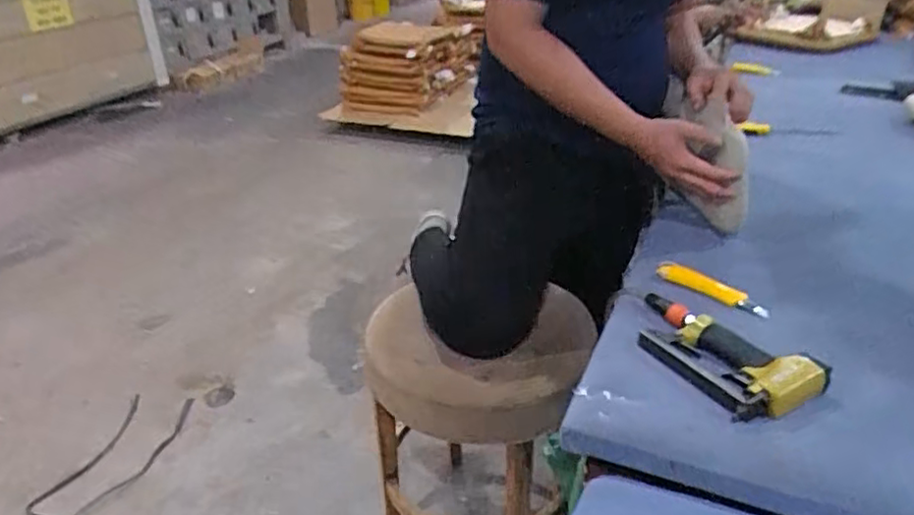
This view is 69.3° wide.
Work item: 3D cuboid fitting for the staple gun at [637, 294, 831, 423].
[{"bbox_3d":[0.329,0.105,0.852,0.126,0.048,0.256,-16,38,-25],"label":"staple gun"}]

